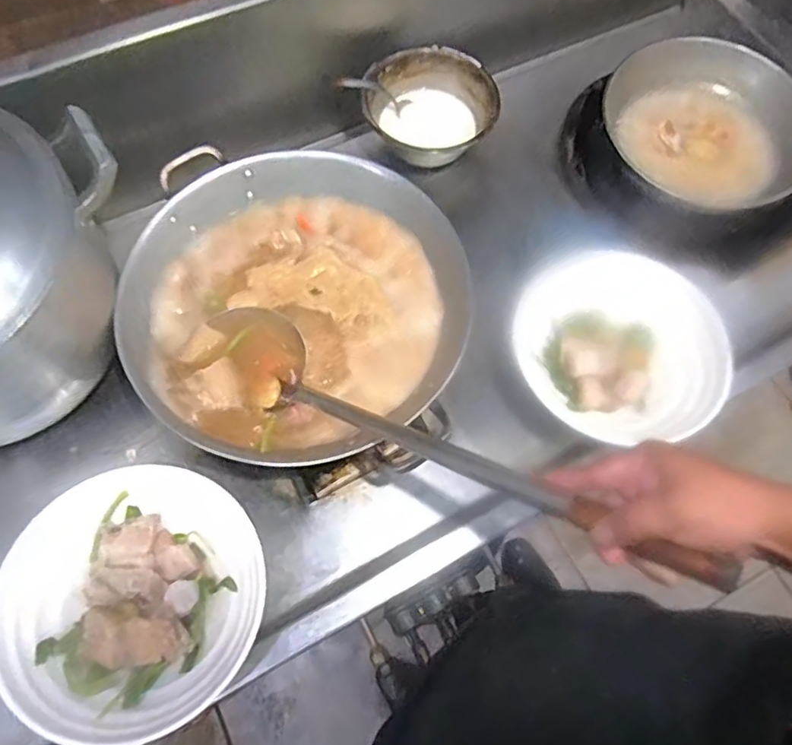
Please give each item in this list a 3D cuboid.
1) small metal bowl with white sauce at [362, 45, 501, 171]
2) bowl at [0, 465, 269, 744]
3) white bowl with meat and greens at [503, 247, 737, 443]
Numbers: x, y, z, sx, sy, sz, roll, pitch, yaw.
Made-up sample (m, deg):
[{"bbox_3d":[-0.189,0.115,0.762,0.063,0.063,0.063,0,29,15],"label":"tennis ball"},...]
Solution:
[{"bbox_3d":[0.045,-0.349,0.810,0.175,0.073,0.144,7,68,2],"label":"small metal bowl with white sauce"},{"bbox_3d":[-0.231,0.199,0.545,0.222,0.067,0.213,0,68,-1],"label":"bowl"},{"bbox_3d":[0.251,-0.025,0.675,0.203,0.066,0.196,-35,73,-14],"label":"white bowl with meat and greens"}]

